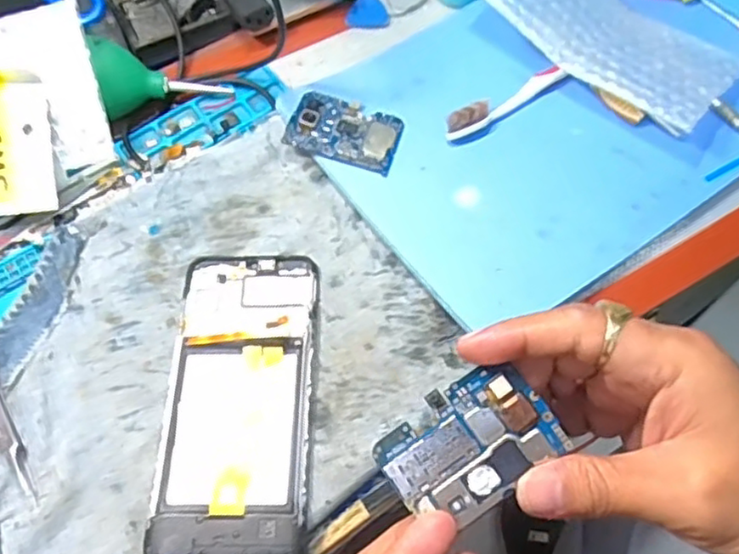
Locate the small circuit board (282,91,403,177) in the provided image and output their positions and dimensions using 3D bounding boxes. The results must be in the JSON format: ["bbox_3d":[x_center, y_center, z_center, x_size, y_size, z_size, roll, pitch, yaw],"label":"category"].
[{"bbox_3d":[-0.015,-0.089,0.402,0.065,0.009,0.047,17,62,10],"label":"small circuit board"}]

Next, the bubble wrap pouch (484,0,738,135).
[{"bbox_3d":[0.144,-0.158,0.409,0.164,0.018,0.081,42,68,12],"label":"bubble wrap pouch"}]

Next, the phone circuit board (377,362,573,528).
[{"bbox_3d":[0.039,0.065,0.255,0.064,0.004,0.044,-34,81,-3],"label":"phone circuit board"}]

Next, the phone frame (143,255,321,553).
[{"bbox_3d":[-0.064,0.059,0.331,0.072,0.012,0.157,0,61,1],"label":"phone frame"}]

